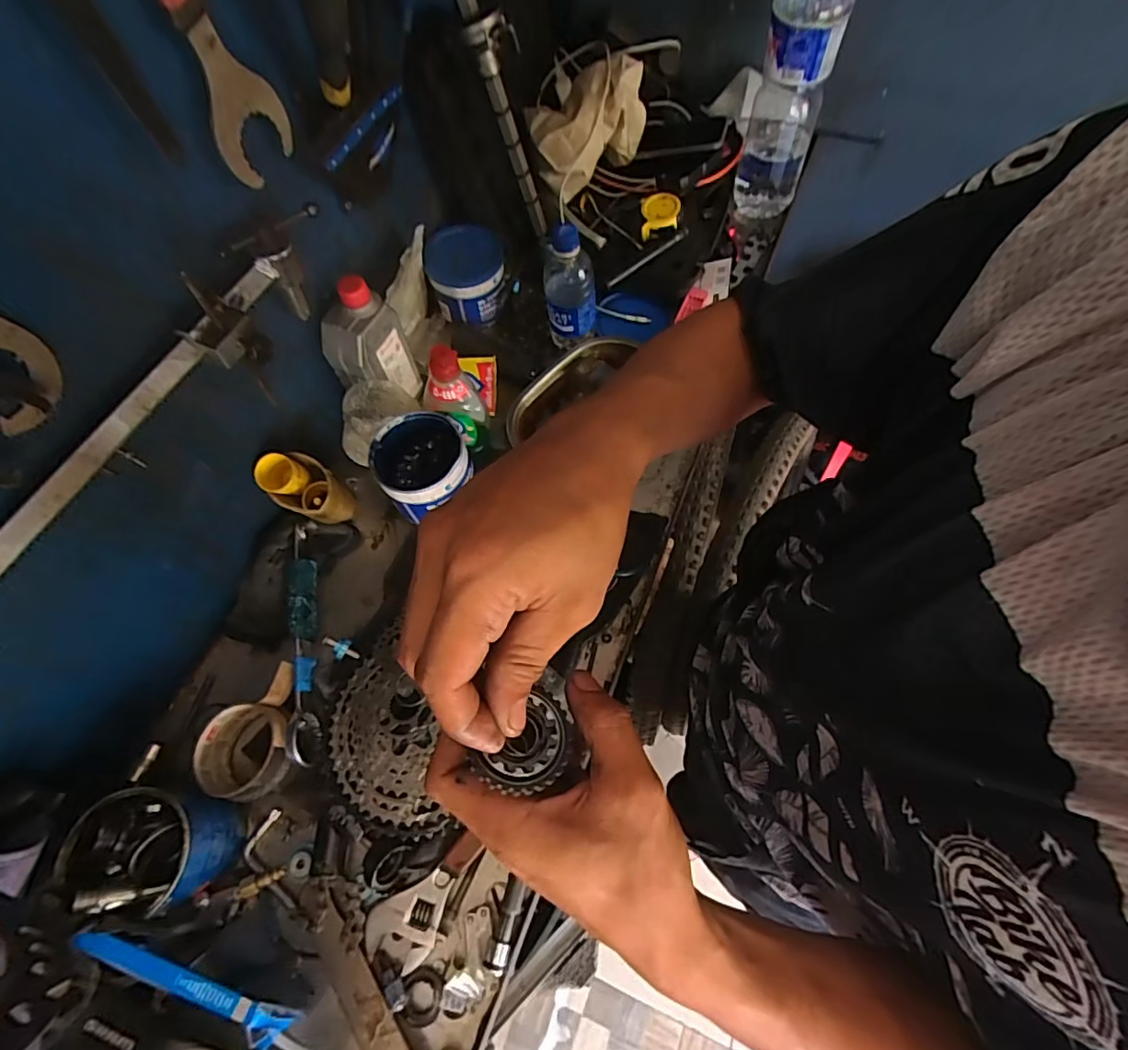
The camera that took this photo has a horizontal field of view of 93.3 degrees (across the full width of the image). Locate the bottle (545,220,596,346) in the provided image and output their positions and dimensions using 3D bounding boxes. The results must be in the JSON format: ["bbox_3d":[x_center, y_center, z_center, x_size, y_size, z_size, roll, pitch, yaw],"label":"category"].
[{"bbox_3d":[0.008,-0.295,0.667,0.063,0.155,0.051,-2,67,2],"label":"bottle"}]

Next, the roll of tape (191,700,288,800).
[{"bbox_3d":[-0.305,0.220,0.518,0.087,0.042,0.083,-1,67,3],"label":"roll of tape"}]

